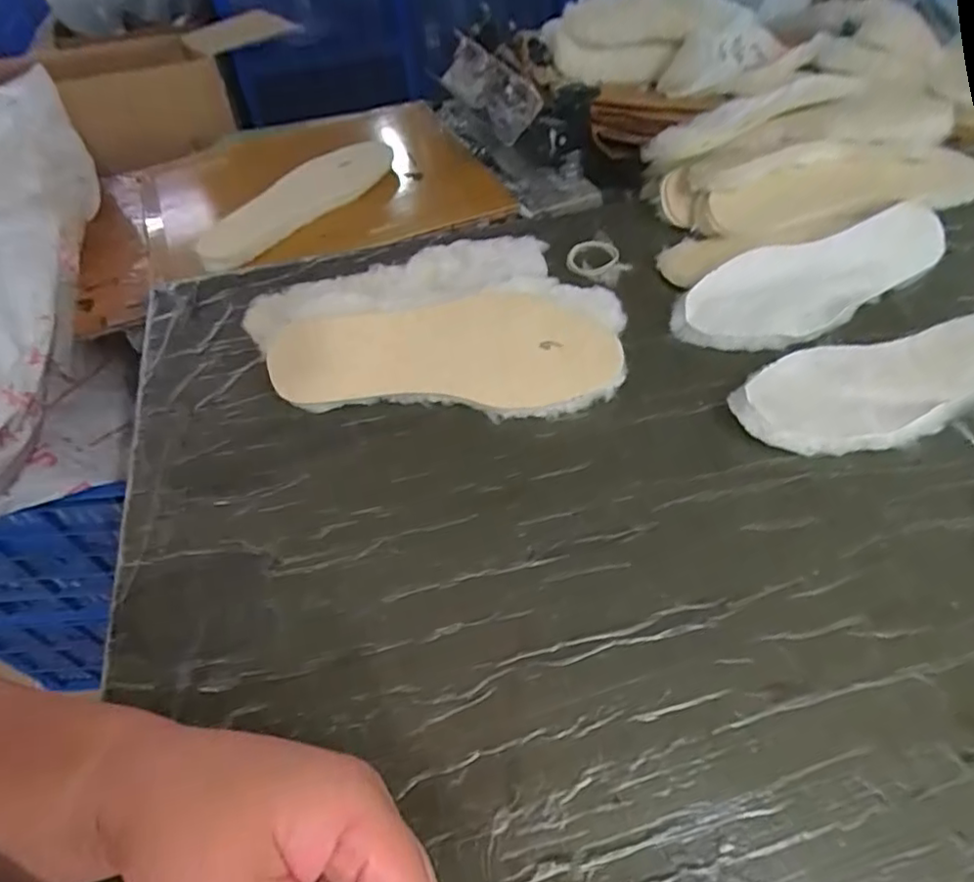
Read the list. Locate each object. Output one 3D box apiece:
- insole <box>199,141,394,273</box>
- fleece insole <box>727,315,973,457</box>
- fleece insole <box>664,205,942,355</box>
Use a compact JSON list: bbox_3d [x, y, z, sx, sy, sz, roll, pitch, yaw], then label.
[{"bbox_3d":[-0.218,-0.294,0.715,0.083,0.021,0.294,29,56,23],"label":"insole"},{"bbox_3d":[0.329,-0.042,0.483,0.277,0.029,0.097,-11,50,-8],"label":"fleece insole"},{"bbox_3d":[0.304,-0.142,0.547,0.277,0.026,0.090,-18,78,-6],"label":"fleece insole"}]

